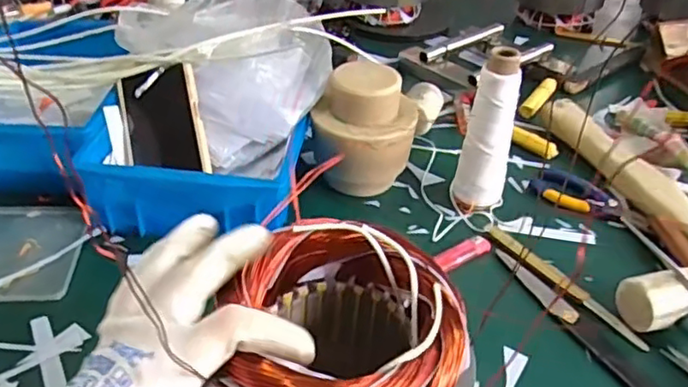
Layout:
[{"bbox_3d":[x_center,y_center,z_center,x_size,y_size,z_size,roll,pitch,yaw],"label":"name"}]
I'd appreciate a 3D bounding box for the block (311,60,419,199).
[{"bbox_3d":[0.018,-0.061,0.664,0.087,0.127,0.089,2,37,-2],"label":"block"}]

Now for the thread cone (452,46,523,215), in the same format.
[{"bbox_3d":[0.147,-0.058,0.634,0.049,0.166,0.046,12,38,11],"label":"thread cone"}]

